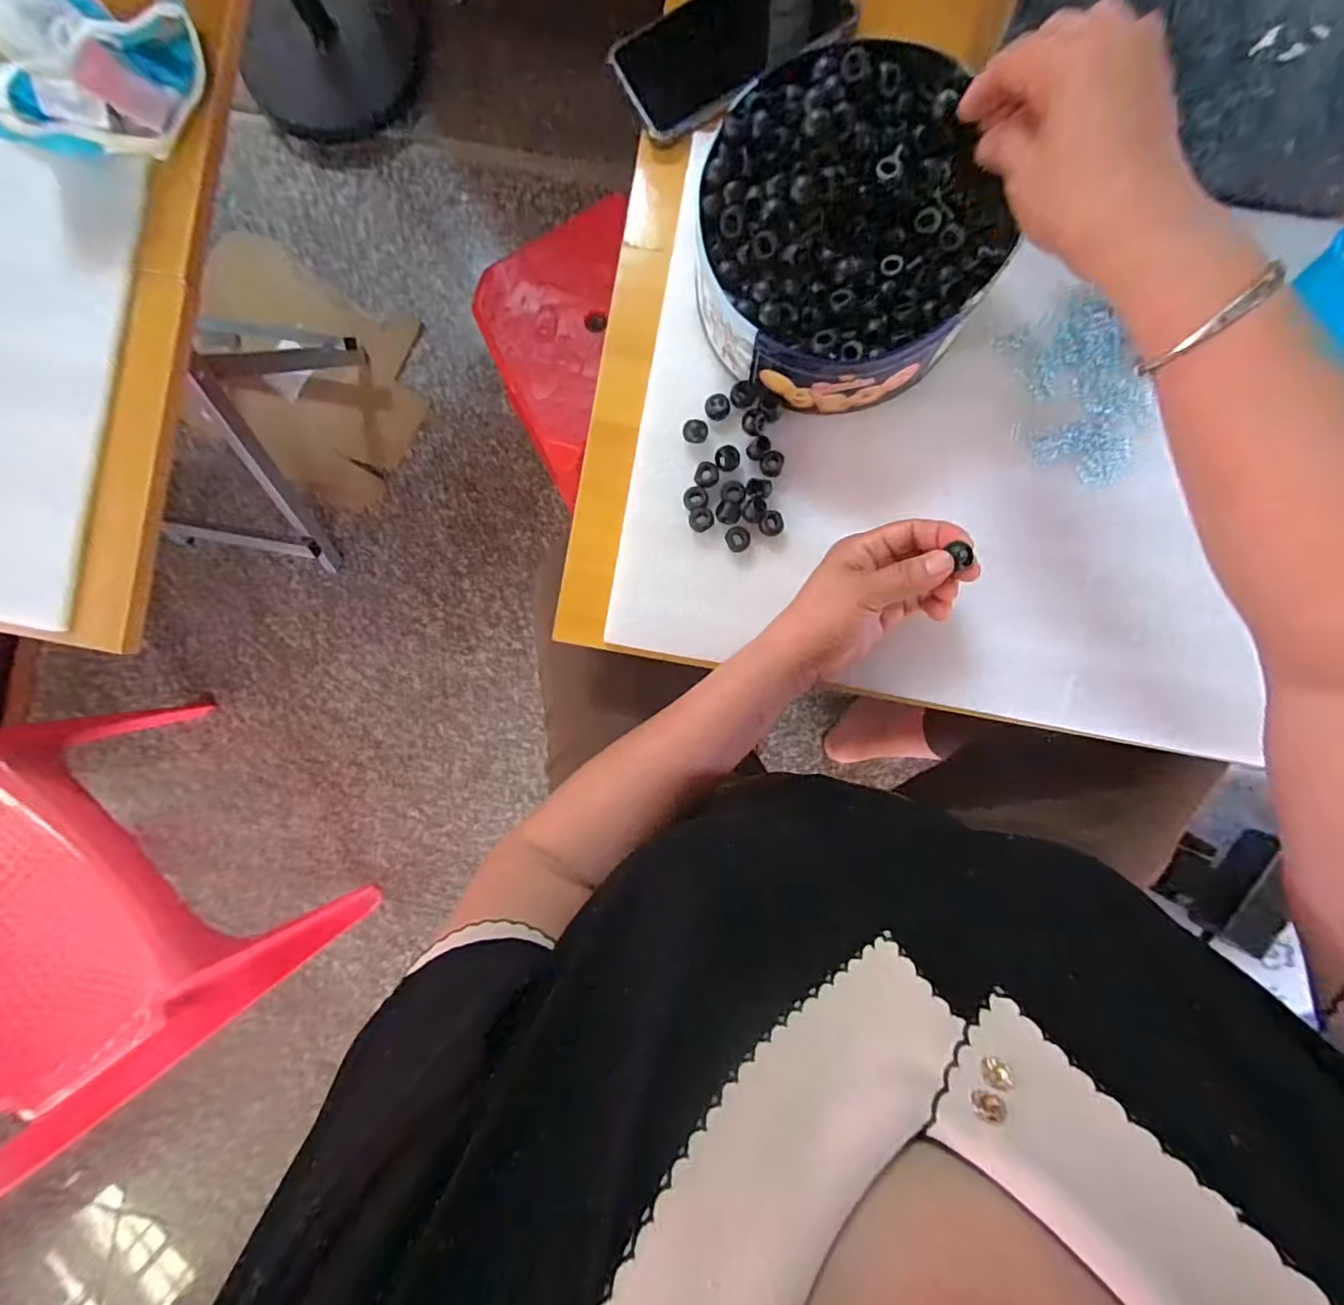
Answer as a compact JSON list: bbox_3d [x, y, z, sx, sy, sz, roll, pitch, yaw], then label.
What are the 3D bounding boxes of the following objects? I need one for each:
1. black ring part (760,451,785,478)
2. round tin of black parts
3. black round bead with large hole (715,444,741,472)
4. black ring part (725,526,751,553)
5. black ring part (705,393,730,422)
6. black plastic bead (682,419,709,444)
[{"bbox_3d":[0.070,-0.132,0.397,0.016,0.010,0.017,0,90,3],"label":"black ring part"},{"bbox_3d":[0.112,-0.263,0.362,0.176,0.078,0.192,0,90,3],"label":"round tin of black parts"},{"bbox_3d":[0.039,-0.135,0.396,0.017,0.010,0.017,0,90,3],"label":"black round bead with large hole"},{"bbox_3d":[0.047,-0.080,0.400,0.017,0.011,0.017,0,90,3],"label":"black ring part"},{"bbox_3d":[0.032,-0.173,0.399,0.017,0.008,0.018,0,90,3],"label":"black ring part"},{"bbox_3d":[0.017,-0.155,0.399,0.017,0.011,0.016,0,90,3],"label":"black plastic bead"}]

